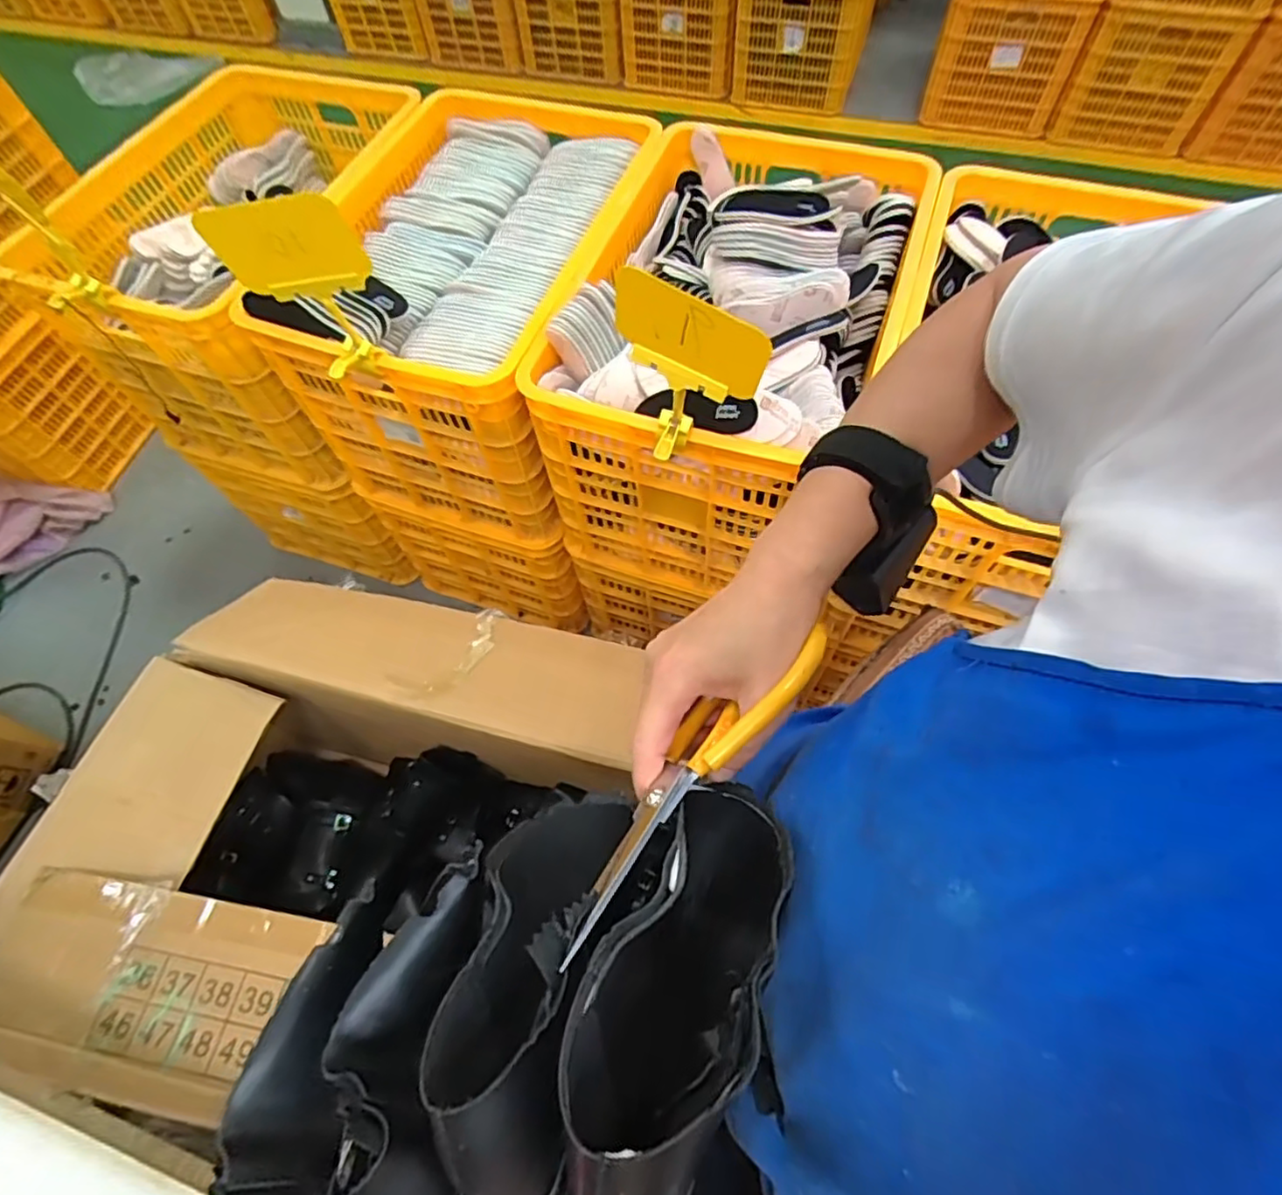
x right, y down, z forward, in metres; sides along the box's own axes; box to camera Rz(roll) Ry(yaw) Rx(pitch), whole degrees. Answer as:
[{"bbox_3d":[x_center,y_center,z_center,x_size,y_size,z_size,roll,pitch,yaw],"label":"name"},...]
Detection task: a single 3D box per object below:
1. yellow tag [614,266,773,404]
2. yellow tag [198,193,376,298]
[{"bbox_3d":[0.040,-0.219,0.555,0.138,0.114,0.009,27,75,1],"label":"yellow tag"},{"bbox_3d":[-0.355,-0.351,0.645,0.145,0.100,0.014,1,63,3],"label":"yellow tag"}]

